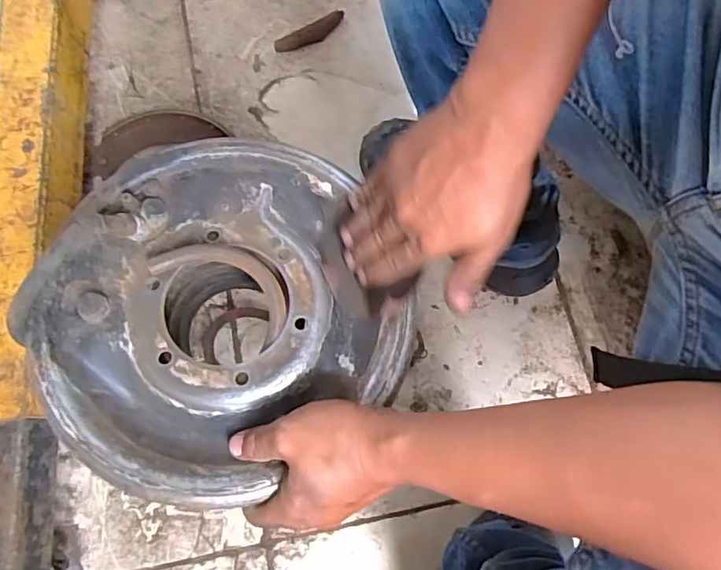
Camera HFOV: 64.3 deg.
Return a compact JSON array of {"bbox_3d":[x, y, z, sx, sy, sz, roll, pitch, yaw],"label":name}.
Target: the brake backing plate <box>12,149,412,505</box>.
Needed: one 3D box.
[{"bbox_3d":[-0.106,0.013,0.408,0.242,0.069,0.250,0,76,2],"label":"brake backing plate"}]

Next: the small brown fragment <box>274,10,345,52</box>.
[{"bbox_3d":[-0.071,-0.360,0.818,0.108,0.007,0.030,-29,77,-5],"label":"small brown fragment"}]

